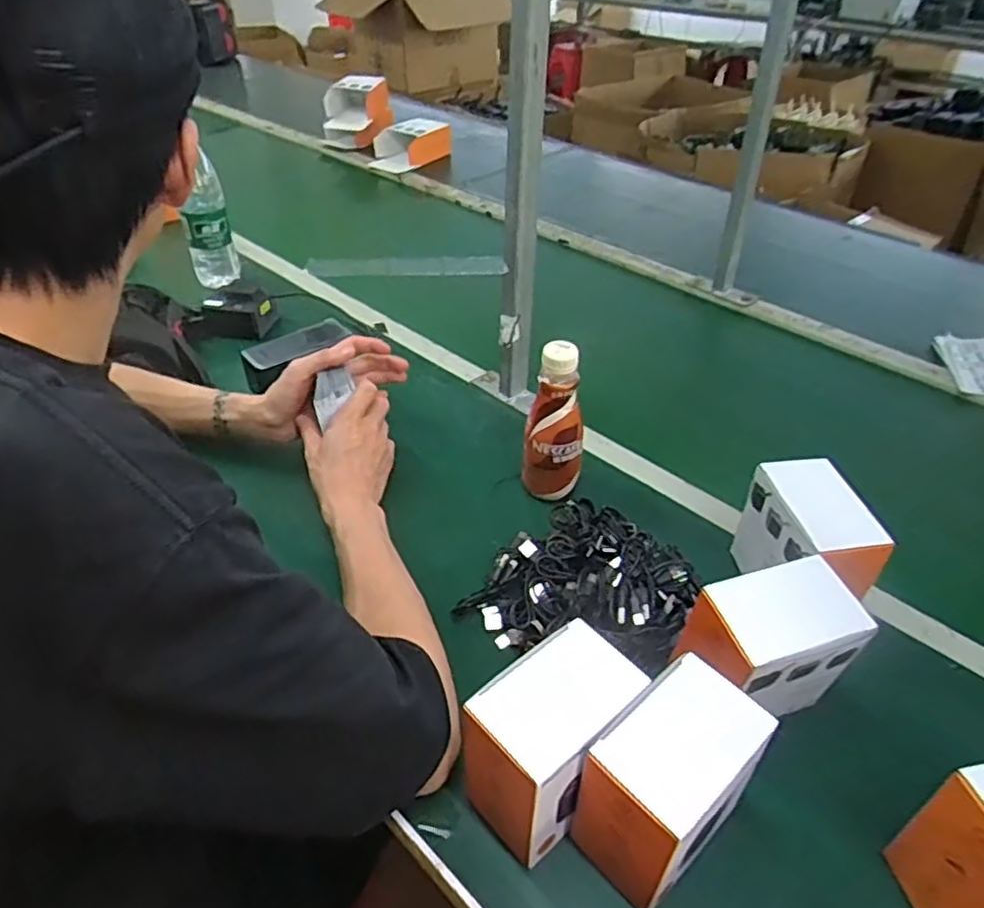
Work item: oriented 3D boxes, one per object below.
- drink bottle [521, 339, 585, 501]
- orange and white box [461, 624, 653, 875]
[{"bbox_3d":[0.061,-0.023,0.665,0.061,0.167,0.054,5,40,5],"label":"drink bottle"},{"bbox_3d":[0.039,0.184,0.444,0.111,0.114,0.073,-32,49,-33],"label":"orange and white box"}]

